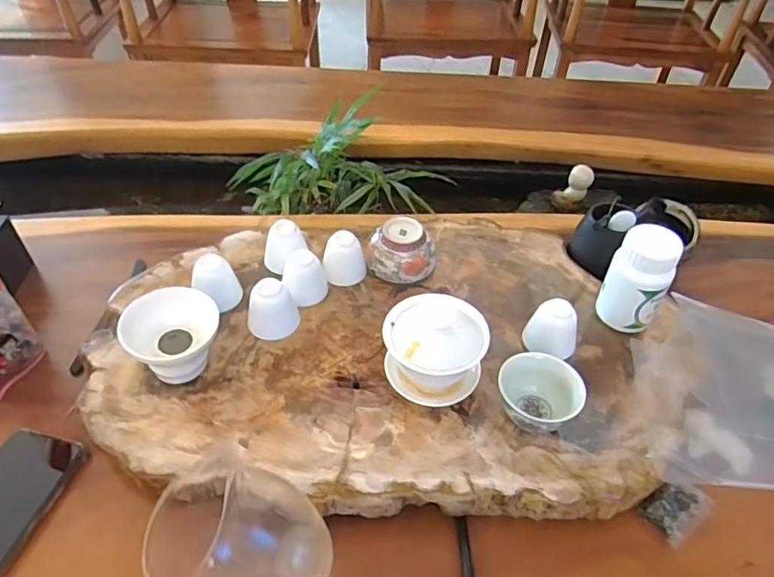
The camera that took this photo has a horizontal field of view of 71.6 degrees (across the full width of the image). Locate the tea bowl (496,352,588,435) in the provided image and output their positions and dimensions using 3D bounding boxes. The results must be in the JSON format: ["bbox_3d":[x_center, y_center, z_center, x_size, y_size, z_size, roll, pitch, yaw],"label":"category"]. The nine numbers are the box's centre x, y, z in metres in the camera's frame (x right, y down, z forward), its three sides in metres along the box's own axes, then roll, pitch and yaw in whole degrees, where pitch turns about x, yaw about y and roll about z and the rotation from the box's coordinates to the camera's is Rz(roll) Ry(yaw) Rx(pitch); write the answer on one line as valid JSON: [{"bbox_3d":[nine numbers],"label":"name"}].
[{"bbox_3d":[0.134,0.099,0.477,0.071,0.052,0.061,15,48,12],"label":"tea bowl"}]

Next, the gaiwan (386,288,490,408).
[{"bbox_3d":[0.043,0.056,0.499,0.093,0.092,0.078,11,47,8],"label":"gaiwan"}]

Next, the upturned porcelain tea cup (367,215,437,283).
[{"bbox_3d":[0.016,-0.043,0.624,0.073,0.050,0.068,1,46,-1],"label":"upturned porcelain tea cup"}]

